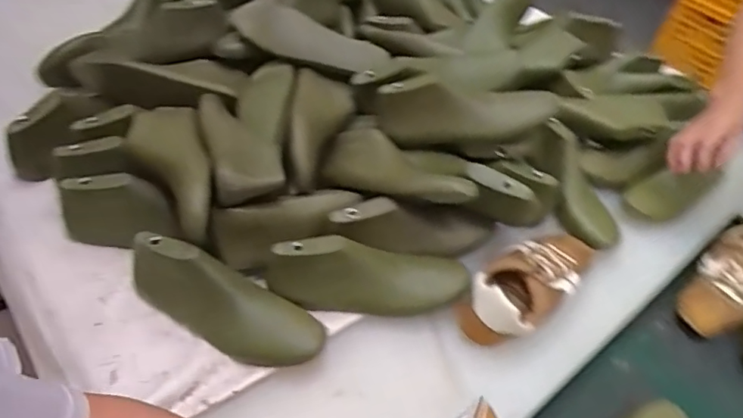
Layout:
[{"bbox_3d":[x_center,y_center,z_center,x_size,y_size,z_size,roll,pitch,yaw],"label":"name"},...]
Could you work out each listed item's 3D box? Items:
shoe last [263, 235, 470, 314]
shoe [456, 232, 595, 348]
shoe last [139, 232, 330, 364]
[{"bbox_3d":[0.002,0.090,0.706,0.263,0.087,0.074,-2,47,-8],"label":"shoe last"},{"bbox_3d":[0.224,0.098,0.741,0.241,0.066,0.098,-31,57,-30],"label":"shoe"},{"bbox_3d":[-0.182,0.110,0.661,0.259,0.106,0.091,21,48,13],"label":"shoe last"}]

